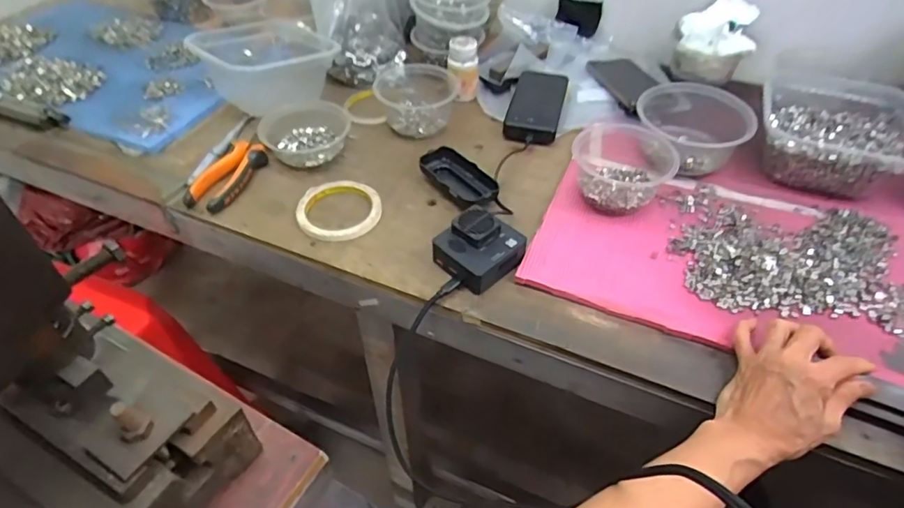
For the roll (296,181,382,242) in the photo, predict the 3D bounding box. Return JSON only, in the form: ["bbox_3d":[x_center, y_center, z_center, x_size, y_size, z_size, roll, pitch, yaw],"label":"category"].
[{"bbox_3d":[-0.133,-0.052,0.637,0.098,0.011,0.097,1,46,-1],"label":"roll"}]

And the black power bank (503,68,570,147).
[{"bbox_3d":[0.126,-0.222,0.794,0.073,0.029,0.178,11,46,9],"label":"black power bank"}]

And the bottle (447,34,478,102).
[{"bbox_3d":[0.017,-0.275,0.802,0.042,0.085,0.049,10,46,8],"label":"bottle"}]

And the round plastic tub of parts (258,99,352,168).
[{"bbox_3d":[-0.192,-0.160,0.707,0.107,0.047,0.091,-5,46,-6],"label":"round plastic tub of parts"}]

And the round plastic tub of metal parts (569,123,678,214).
[{"bbox_3d":[0.202,-0.103,0.645,0.117,0.057,0.120,1,46,-1],"label":"round plastic tub of metal parts"}]

